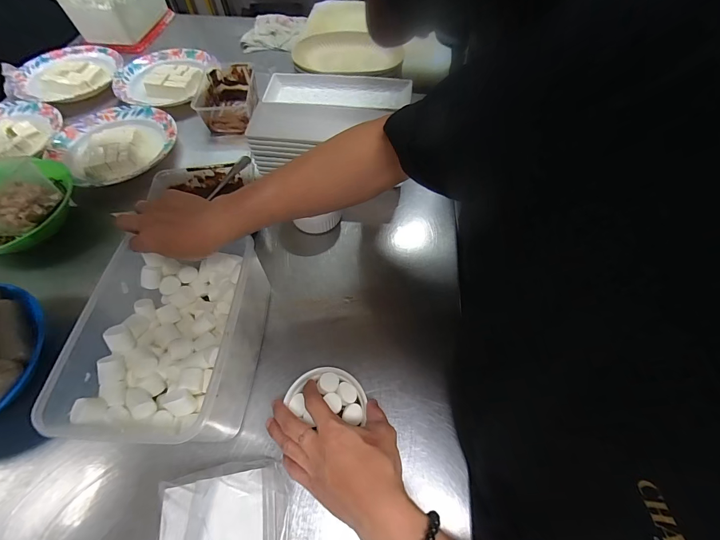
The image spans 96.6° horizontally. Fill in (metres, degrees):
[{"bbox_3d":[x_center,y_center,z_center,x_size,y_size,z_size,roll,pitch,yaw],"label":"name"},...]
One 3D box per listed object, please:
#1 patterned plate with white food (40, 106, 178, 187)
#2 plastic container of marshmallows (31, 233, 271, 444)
[{"bbox_3d":[-0.501,-0.267,0.663,0.248,0.021,0.218,36,65,19],"label":"patterned plate with white food"},{"bbox_3d":[-0.237,0.083,0.413,0.189,0.112,0.242,4,60,3],"label":"plastic container of marshmallows"}]

